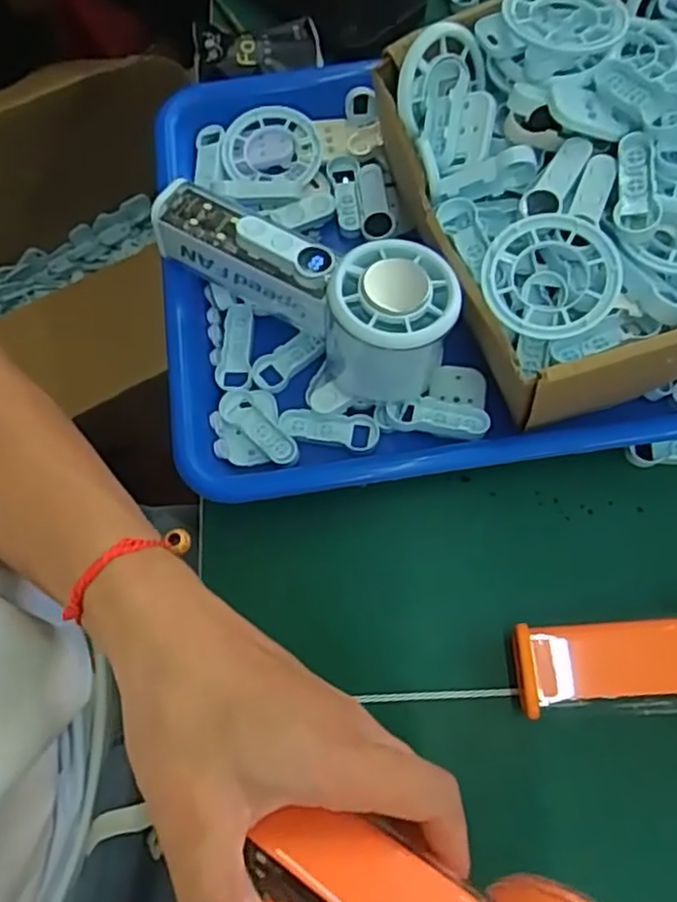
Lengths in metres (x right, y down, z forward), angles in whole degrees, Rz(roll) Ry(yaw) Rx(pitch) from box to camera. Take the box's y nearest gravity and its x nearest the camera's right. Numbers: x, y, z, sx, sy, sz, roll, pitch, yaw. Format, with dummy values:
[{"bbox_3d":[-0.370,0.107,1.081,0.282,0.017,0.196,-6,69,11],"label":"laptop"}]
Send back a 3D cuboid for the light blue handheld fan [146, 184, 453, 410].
[{"bbox_3d":[-0.015,-0.082,0.336,0.151,0.065,0.059,34,75,12],"label":"light blue handheld fan"}]

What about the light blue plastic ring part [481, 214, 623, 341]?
[{"bbox_3d":[0.091,-0.074,0.297,0.057,0.014,0.054,0,71,1],"label":"light blue plastic ring part"}]

